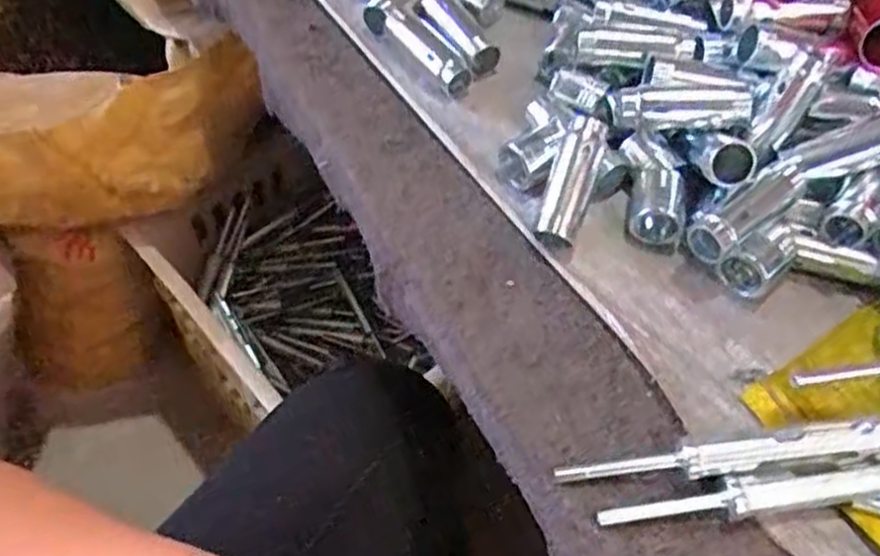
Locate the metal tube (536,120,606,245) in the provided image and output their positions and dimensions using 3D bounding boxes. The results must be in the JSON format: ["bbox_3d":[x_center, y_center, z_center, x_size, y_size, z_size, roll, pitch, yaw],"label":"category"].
[{"bbox_3d":[0.071,-0.052,0.407,0.023,0.017,0.071,18,84,10],"label":"metal tube"}]

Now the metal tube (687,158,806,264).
[{"bbox_3d":[0.162,-0.033,0.395,0.072,0.026,0.020,-30,61,-21],"label":"metal tube"}]

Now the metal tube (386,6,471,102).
[{"bbox_3d":[-0.011,-0.145,0.480,0.020,0.022,0.077,-35,63,-24],"label":"metal tube"}]

